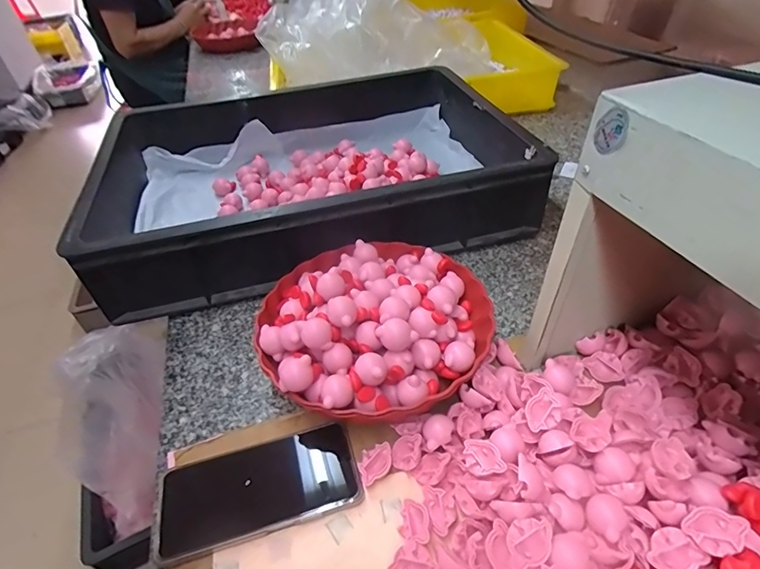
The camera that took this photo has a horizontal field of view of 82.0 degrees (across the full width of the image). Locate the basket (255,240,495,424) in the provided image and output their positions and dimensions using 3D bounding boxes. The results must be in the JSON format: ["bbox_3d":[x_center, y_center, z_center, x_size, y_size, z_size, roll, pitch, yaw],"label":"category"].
[{"bbox_3d":[-0.005,0.034,0.463,0.233,0.091,0.235,-3,41,3],"label":"basket"}]

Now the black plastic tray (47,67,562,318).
[{"bbox_3d":[-0.119,-0.184,0.694,0.587,0.126,0.448,-14,42,-9],"label":"black plastic tray"}]

